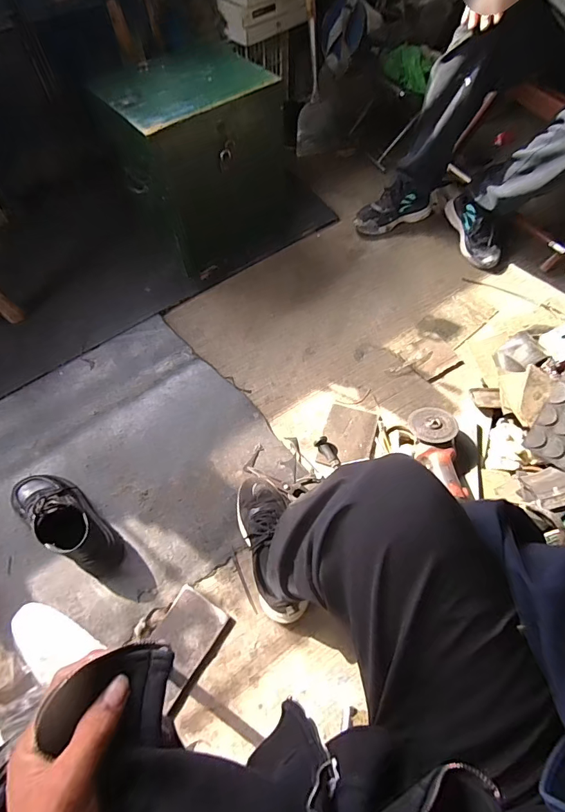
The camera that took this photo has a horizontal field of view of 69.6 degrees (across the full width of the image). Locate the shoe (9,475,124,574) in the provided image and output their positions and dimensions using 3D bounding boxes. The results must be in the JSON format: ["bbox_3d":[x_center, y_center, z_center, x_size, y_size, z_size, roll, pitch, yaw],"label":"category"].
[{"bbox_3d":[-0.380,0.197,0.707,0.229,0.099,0.094,33,67,17],"label":"shoe"}]

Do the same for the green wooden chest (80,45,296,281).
[{"bbox_3d":[-0.190,-0.578,1.011,0.350,0.375,0.287,-37,67,-18],"label":"green wooden chest"}]

